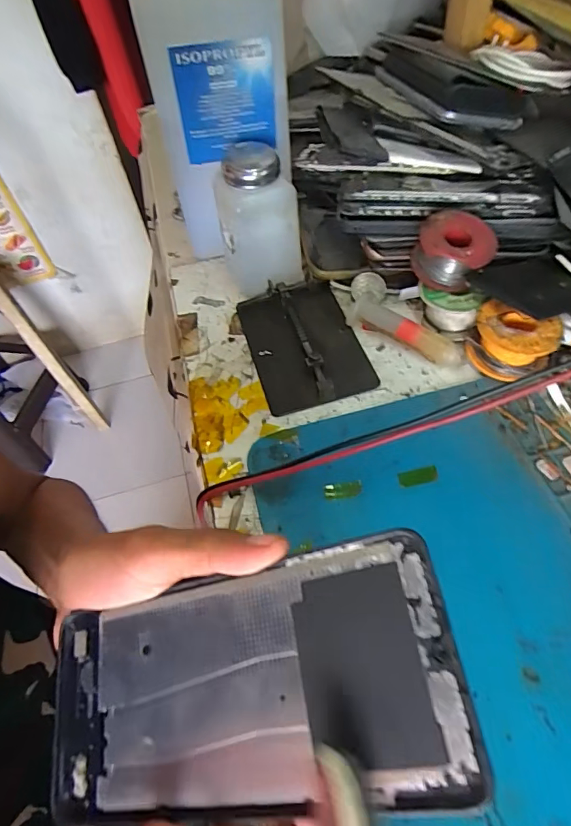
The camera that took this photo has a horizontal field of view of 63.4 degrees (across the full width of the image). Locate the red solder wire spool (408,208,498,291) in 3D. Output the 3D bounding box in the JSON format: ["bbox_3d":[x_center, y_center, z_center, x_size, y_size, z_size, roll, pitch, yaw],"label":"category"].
[{"bbox_3d":[0.121,-0.117,0.335,0.054,0.036,0.050,-3,55,4],"label":"red solder wire spool"}]

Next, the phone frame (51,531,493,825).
[{"bbox_3d":[-0.021,0.095,0.160,0.157,0.004,0.071,-21,62,20],"label":"phone frame"}]

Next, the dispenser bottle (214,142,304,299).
[{"bbox_3d":[-0.021,-0.144,0.361,0.057,0.099,0.054,-20,55,-9],"label":"dispenser bottle"}]

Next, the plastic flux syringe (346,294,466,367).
[{"bbox_3d":[0.088,-0.060,0.341,0.089,0.018,0.019,29,62,23],"label":"plastic flux syringe"}]

